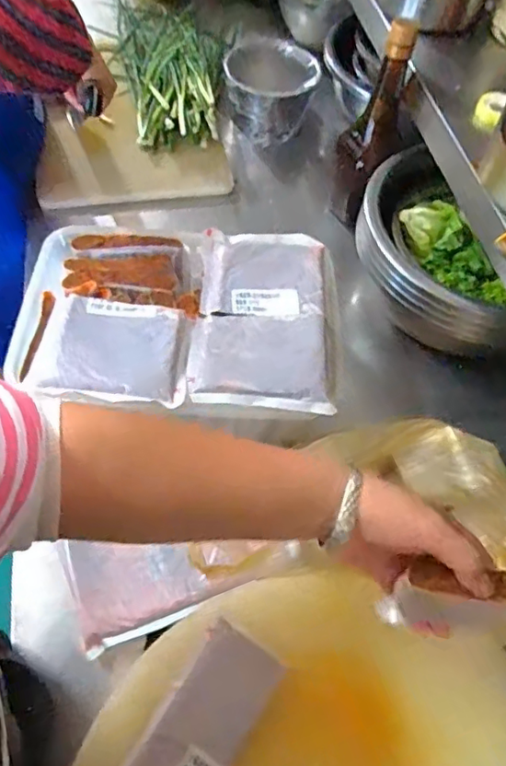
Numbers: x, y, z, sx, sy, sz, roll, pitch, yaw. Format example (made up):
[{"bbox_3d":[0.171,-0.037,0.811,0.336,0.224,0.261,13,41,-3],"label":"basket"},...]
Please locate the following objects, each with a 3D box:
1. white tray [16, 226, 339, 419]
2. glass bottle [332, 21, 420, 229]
[{"bbox_3d":[-0.080,-0.074,0.584,0.333,0.043,0.241,6,58,-1],"label":"white tray"},{"bbox_3d":[0.157,-0.334,0.742,0.072,0.247,0.067,14,58,4],"label":"glass bottle"}]

